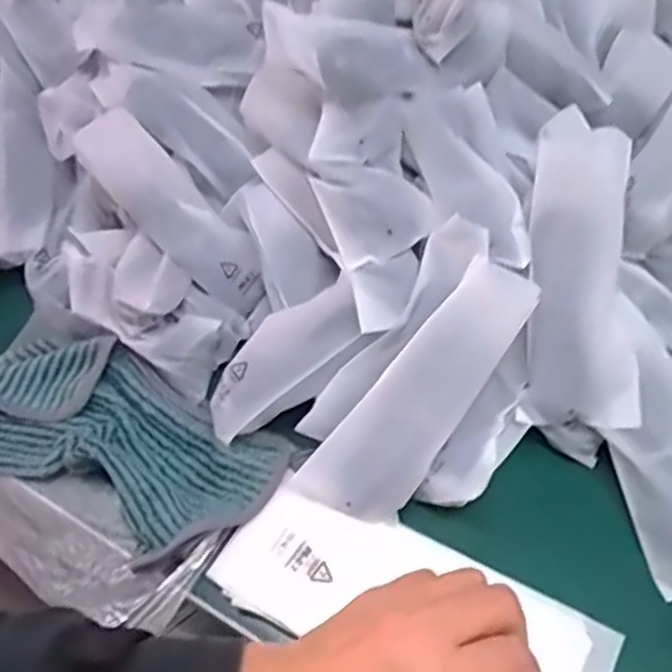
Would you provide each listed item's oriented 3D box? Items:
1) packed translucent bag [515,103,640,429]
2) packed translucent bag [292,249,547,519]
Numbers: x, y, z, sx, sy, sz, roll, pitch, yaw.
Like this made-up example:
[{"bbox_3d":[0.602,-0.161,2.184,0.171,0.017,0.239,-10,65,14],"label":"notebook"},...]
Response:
[{"bbox_3d":[0.130,-0.034,0.386,0.055,0.012,0.163,-1,94,22],"label":"packed translucent bag"},{"bbox_3d":[0.048,0.032,0.383,0.051,0.013,0.155,39,91,8],"label":"packed translucent bag"}]

